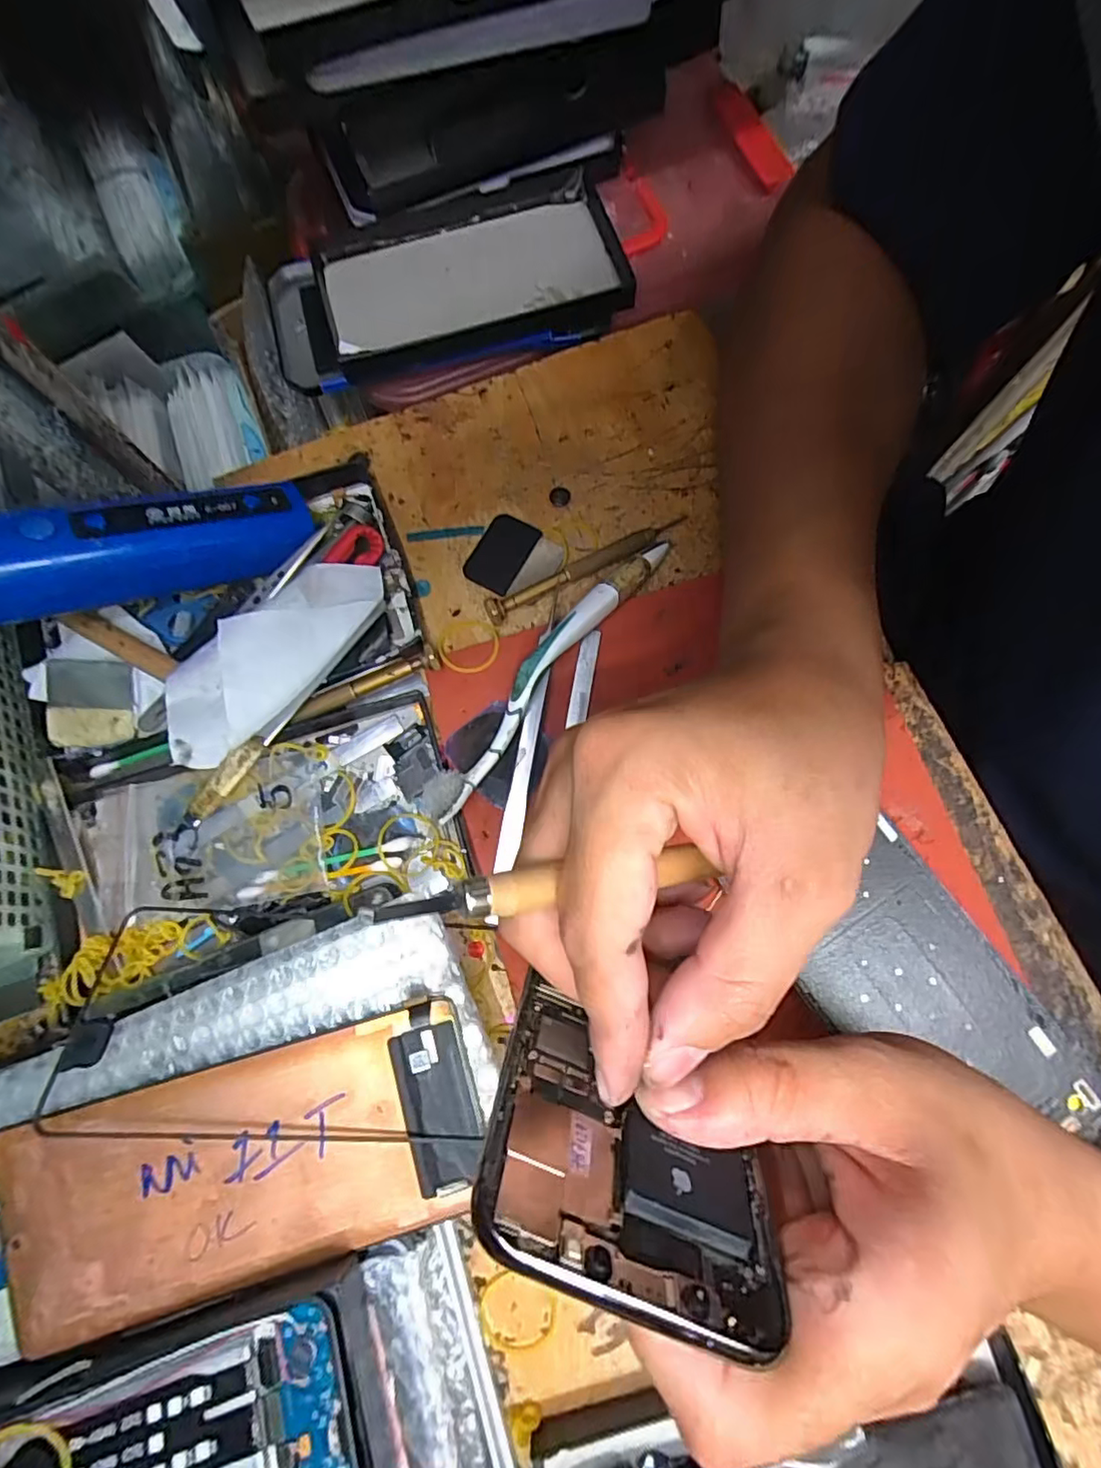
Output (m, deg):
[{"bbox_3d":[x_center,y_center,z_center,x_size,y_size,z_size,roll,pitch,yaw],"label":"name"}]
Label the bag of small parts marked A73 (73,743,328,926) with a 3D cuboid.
[{"bbox_3d":[-0.153,0.044,0.256,0.105,0.011,0.064,-10,75,-1],"label":"bag of small parts marked A73"}]

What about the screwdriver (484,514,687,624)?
[{"bbox_3d":[0.017,-0.084,0.288,0.110,0.008,0.013,-29,76,-6],"label":"screwdriver"}]

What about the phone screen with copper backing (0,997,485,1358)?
[{"bbox_3d":[-0.103,0.148,0.200,0.155,0.004,0.070,-14,83,-7],"label":"phone screen with copper backing"}]

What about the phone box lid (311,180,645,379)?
[{"bbox_3d":[-0.048,-0.269,0.341,0.172,0.018,0.095,-16,75,-2],"label":"phone box lid"}]

